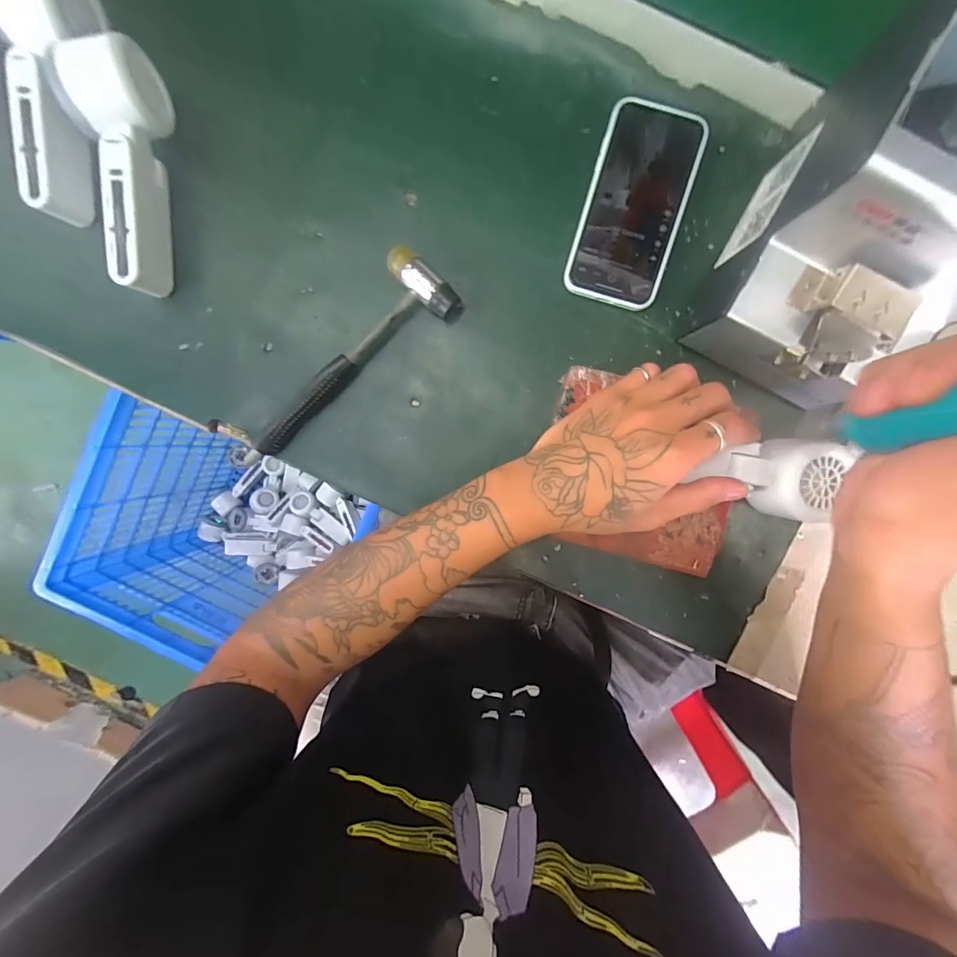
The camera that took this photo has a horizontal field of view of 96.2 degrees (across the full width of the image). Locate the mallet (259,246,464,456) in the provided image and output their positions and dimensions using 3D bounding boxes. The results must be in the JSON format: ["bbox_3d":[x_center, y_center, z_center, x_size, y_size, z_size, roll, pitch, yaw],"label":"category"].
[{"bbox_3d":[-0.099,-0.088,0.348,0.062,0.021,0.197,40,95,-2],"label":"mallet"}]

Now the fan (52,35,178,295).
[{"bbox_3d":[-0.259,-0.231,0.324,0.046,0.049,0.166,-7,95,2],"label":"fan"}]

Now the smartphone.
[{"bbox_3d":[0.123,-0.213,0.338,0.076,0.010,0.147,15,95,0],"label":"smartphone"}]

